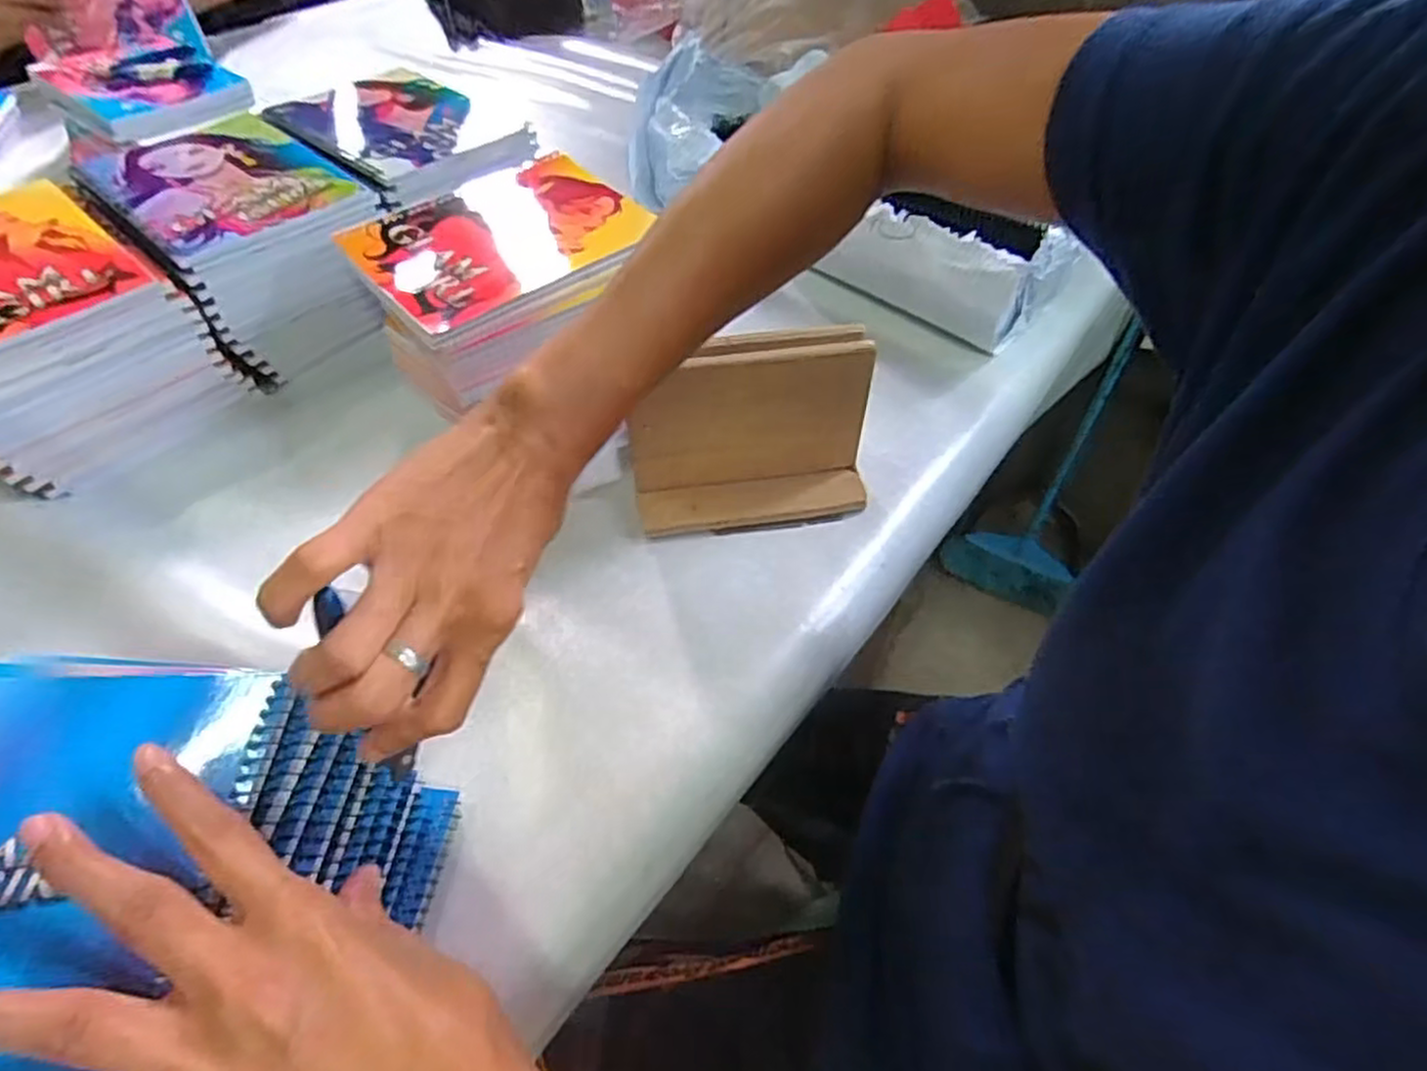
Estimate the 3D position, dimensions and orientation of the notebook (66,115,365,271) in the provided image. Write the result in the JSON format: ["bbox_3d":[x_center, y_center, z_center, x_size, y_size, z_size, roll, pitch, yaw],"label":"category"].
[{"bbox_3d":[-0.402,-0.290,0.581,0.219,0.012,0.148,35,56,25],"label":"notebook"}]

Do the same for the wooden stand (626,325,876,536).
[{"bbox_3d":[0.024,-0.067,0.481,0.156,0.112,0.071,-7,50,-8],"label":"wooden stand"}]

